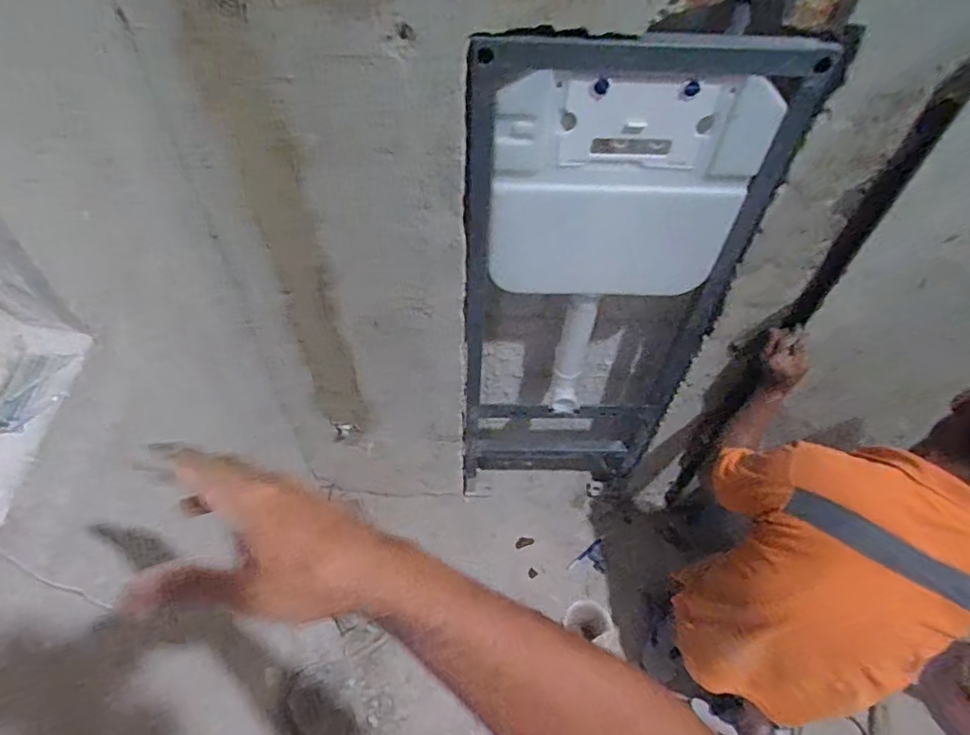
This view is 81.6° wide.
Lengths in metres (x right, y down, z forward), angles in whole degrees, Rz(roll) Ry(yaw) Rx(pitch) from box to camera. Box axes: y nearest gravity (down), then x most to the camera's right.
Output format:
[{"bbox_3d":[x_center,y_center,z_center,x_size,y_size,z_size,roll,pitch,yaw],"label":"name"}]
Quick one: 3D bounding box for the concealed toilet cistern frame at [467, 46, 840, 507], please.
[{"bbox_3d":[0.184,-0.103,1.137,0.467,1.087,0.182,-2,52,-5],"label":"concealed toilet cistern frame"}]

